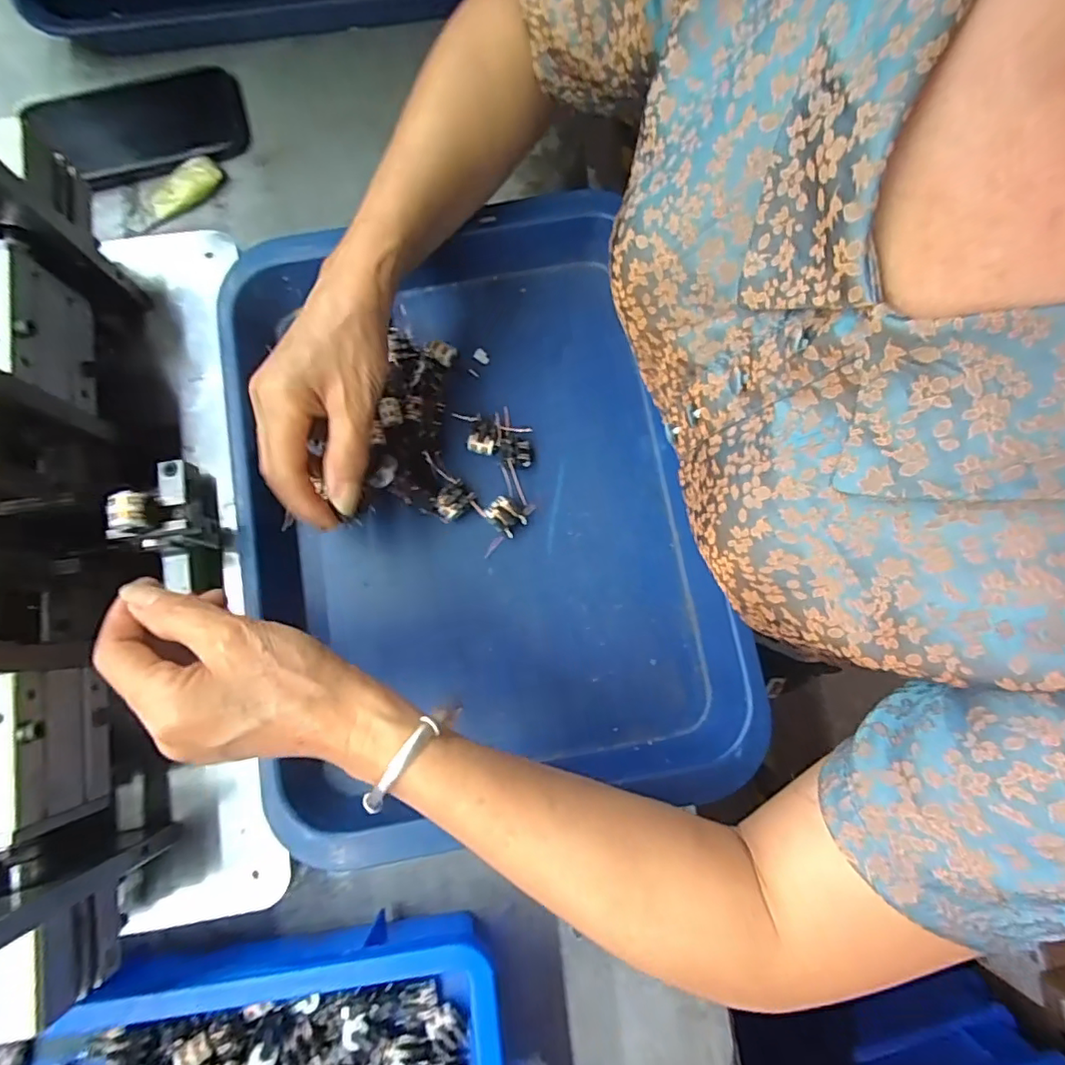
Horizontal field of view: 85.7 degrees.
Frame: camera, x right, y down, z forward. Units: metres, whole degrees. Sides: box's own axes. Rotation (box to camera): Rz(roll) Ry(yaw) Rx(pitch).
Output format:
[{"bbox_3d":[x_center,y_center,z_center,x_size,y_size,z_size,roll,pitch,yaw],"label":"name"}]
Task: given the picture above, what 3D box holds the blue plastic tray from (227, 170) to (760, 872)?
[{"bbox_3d":[-0.036,-0.017,0.365,0.282,0.047,0.375,-10,80,-3],"label":"blue plastic tray"}]

